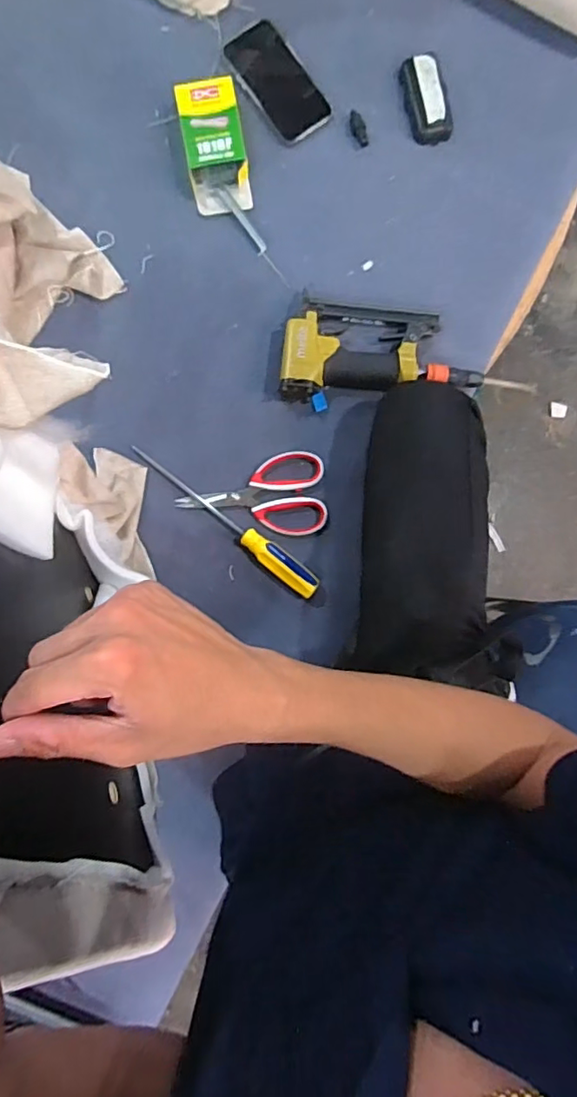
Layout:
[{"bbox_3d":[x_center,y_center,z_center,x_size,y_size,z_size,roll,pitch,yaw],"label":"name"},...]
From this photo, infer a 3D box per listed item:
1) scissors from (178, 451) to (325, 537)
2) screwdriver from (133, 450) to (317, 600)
[{"bbox_3d":[-0.047,-0.066,0.717,0.185,0.009,0.105,-5,88,-1],"label":"scissors"},{"bbox_3d":[-0.080,-0.036,0.706,0.288,0.021,0.030,39,88,1],"label":"screwdriver"}]

